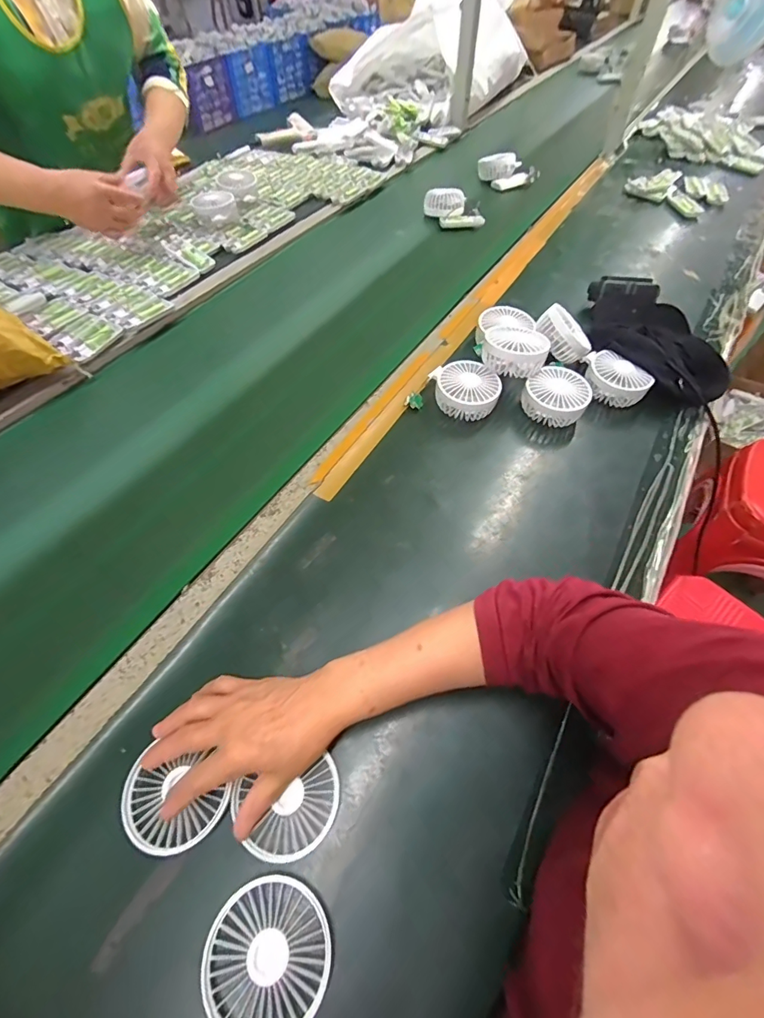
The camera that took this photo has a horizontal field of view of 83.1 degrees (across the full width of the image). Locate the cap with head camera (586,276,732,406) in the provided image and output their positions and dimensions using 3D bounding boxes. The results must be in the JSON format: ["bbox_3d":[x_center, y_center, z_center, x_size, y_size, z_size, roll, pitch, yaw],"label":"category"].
[{"bbox_3d":[0.410,-0.271,0.682,0.159,0.060,0.274,-16,57,-10],"label":"cap with head camera"}]

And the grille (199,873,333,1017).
[{"bbox_3d":[-0.083,0.326,0.314,0.088,0.011,0.087,0,56,0],"label":"grille"}]

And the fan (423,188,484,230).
[{"bbox_3d":[0.157,-0.655,0.947,0.113,0.058,0.091,-9,57,-5],"label":"fan"}]

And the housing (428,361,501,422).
[{"bbox_3d":[0.121,-0.170,0.615,0.090,0.041,0.086,-6,56,-3],"label":"housing"}]

